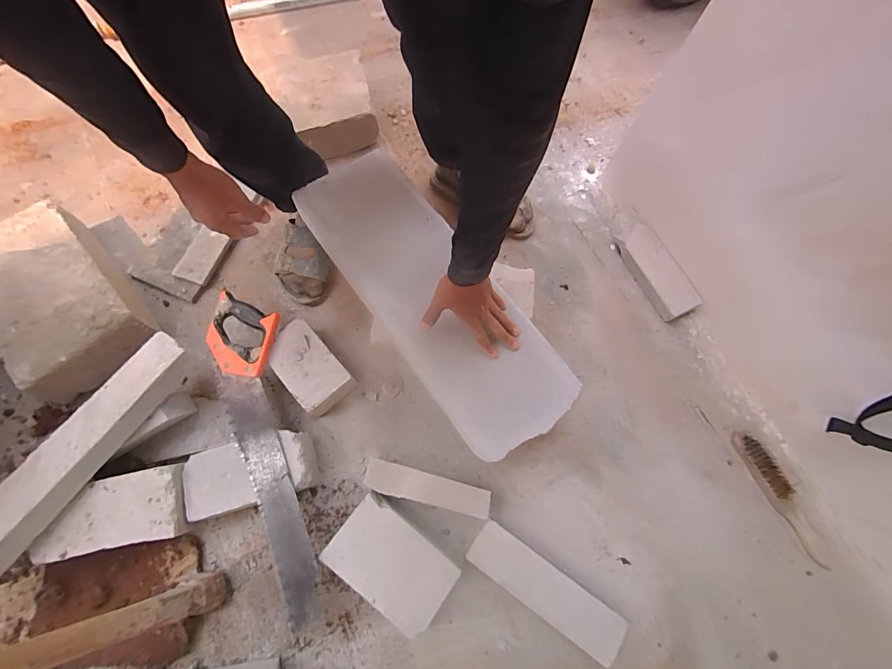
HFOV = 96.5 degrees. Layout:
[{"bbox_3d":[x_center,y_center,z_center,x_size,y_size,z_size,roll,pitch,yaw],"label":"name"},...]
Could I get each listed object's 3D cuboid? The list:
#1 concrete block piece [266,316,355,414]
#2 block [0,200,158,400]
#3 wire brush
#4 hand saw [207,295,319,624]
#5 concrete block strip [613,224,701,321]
[{"bbox_3d":[-0.253,0.062,0.738,0.095,0.078,0.150,-39,77,-14],"label":"concrete block piece"},{"bbox_3d":[-0.713,-0.063,0.736,0.210,0.112,0.355,-38,77,-14],"label":"block"},{"bbox_3d":[0.605,0.292,0.723,0.035,0.028,0.240,-20,73,-9],"label":"wire brush"},{"bbox_3d":[-0.296,0.178,0.657,0.107,0.024,0.531,-18,73,-9],"label":"hand saw"},{"bbox_3d":[0.450,-0.139,0.859,0.077,0.041,0.218,-23,73,-10],"label":"concrete block strip"}]

